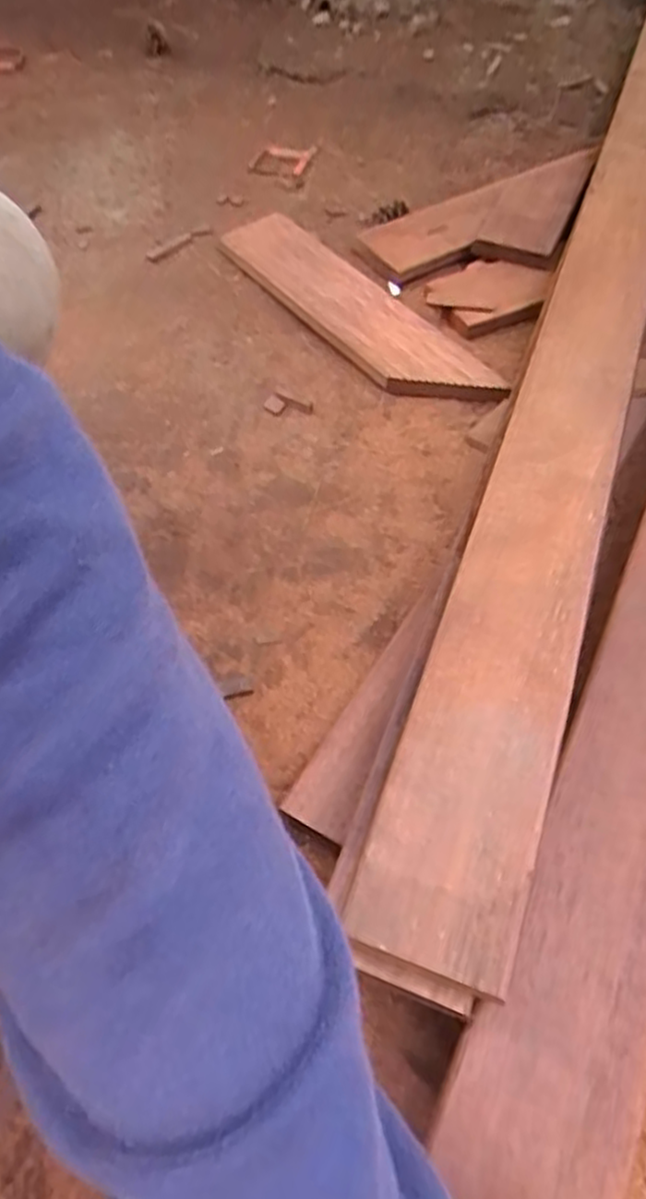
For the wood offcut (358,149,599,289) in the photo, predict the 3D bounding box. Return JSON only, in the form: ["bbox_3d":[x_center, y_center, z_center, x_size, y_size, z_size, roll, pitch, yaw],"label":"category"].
[{"bbox_3d":[0.207,-0.446,0.882,0.317,0.031,0.186,-26,57,-8],"label":"wood offcut"}]

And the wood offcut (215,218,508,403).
[{"bbox_3d":[0.036,-0.316,0.803,0.105,0.024,0.368,-41,70,-14],"label":"wood offcut"}]

